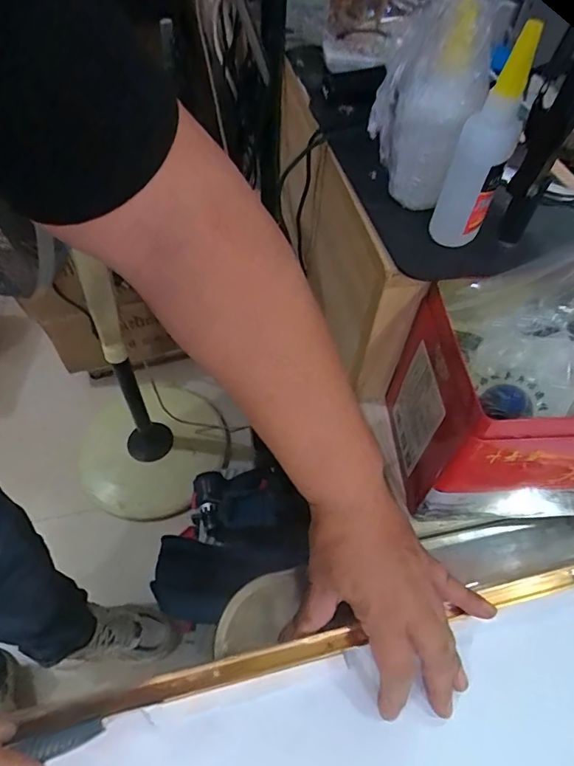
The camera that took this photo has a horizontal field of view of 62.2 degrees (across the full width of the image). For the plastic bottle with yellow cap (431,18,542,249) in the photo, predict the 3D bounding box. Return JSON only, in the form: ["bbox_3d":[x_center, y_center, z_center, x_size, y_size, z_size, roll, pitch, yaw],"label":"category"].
[{"bbox_3d":[0.136,-0.157,0.330,0.038,0.131,0.039,27,57,15],"label":"plastic bottle with yellow cap"}]

